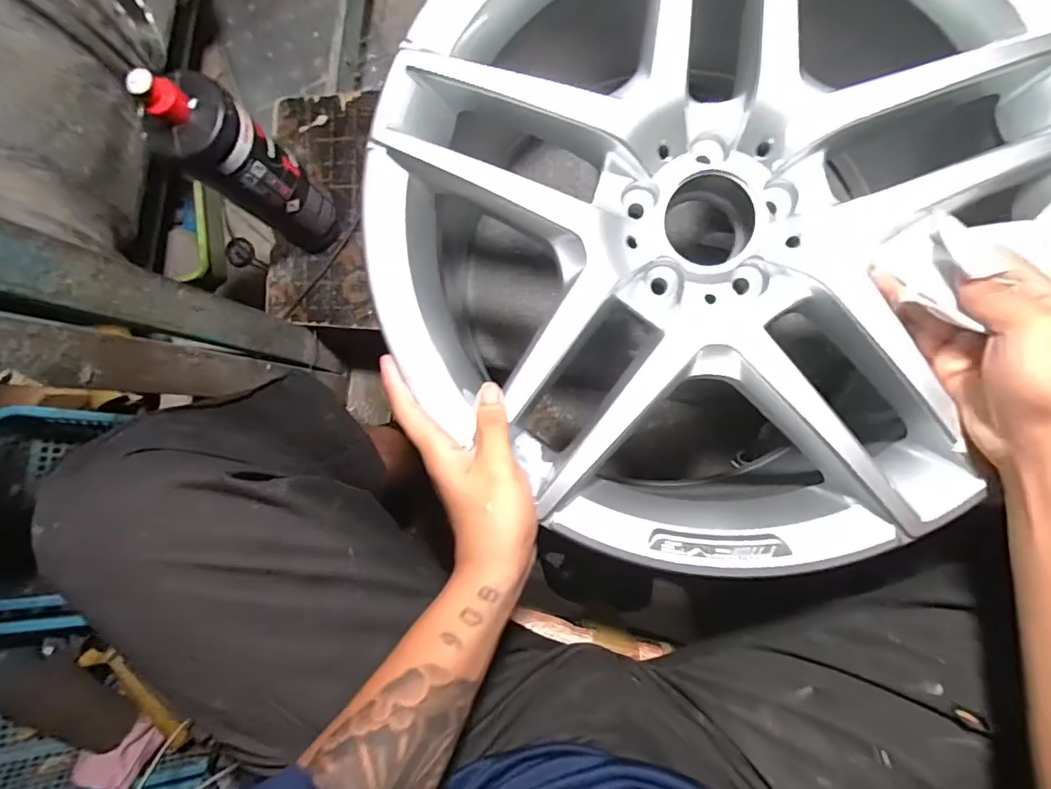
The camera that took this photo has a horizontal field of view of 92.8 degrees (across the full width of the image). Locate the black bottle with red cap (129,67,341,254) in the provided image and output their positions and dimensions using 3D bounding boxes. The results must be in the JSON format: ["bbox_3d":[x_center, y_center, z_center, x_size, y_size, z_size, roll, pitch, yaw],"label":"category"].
[{"bbox_3d":[-0.280,-0.230,0.524,0.071,0.254,0.080,41,91,5],"label":"black bottle with red cap"}]

